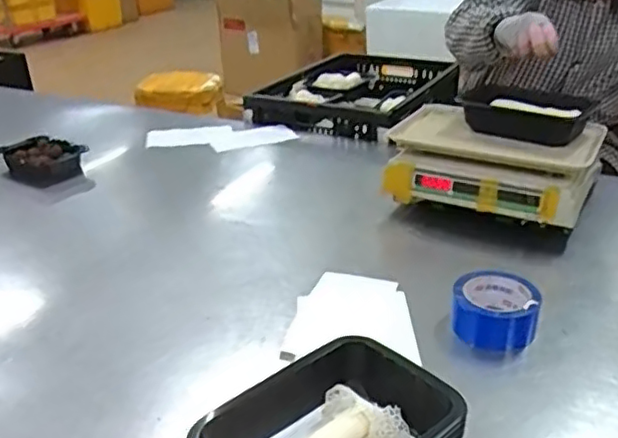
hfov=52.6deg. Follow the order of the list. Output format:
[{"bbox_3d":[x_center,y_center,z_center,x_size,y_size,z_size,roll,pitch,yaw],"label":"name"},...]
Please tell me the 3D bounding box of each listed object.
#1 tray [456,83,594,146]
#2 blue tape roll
[{"bbox_3d":[0.376,-0.190,1.113,0.211,0.106,0.045,20,-10,16],"label":"tray"},{"bbox_3d":[0.238,0.116,0.802,0.101,0.065,0.101,-4,31,2],"label":"blue tape roll"}]

